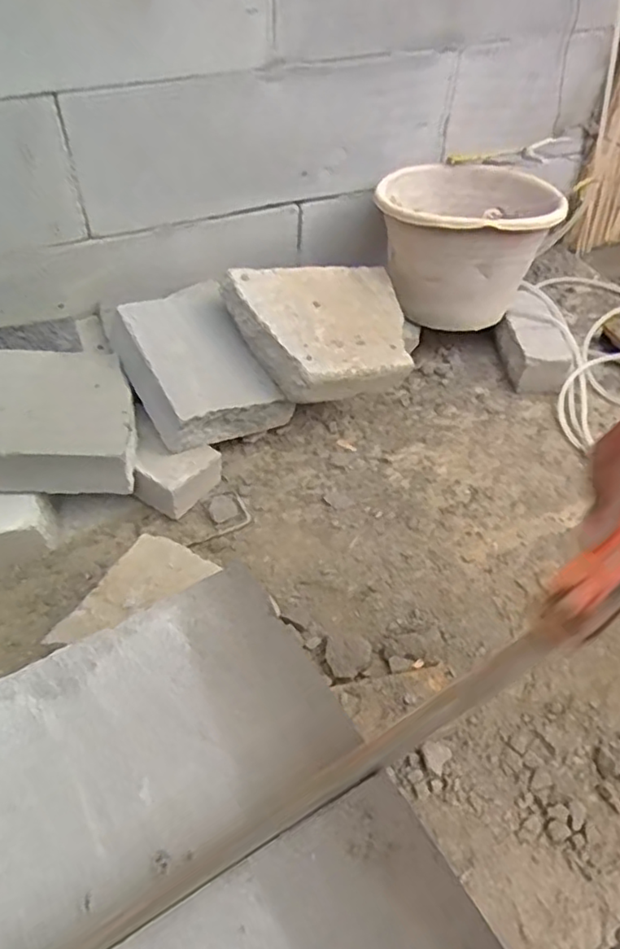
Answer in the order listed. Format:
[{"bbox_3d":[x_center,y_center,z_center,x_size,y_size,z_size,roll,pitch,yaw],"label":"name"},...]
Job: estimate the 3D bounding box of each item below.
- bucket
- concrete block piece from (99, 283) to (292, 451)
[{"bbox_3d":[0.253,-0.409,1.072,0.277,0.197,0.344,9,49,6],"label":"bucket"},{"bbox_3d":[-0.148,-0.160,0.925,0.215,0.094,0.217,-24,75,-32],"label":"concrete block piece"}]

